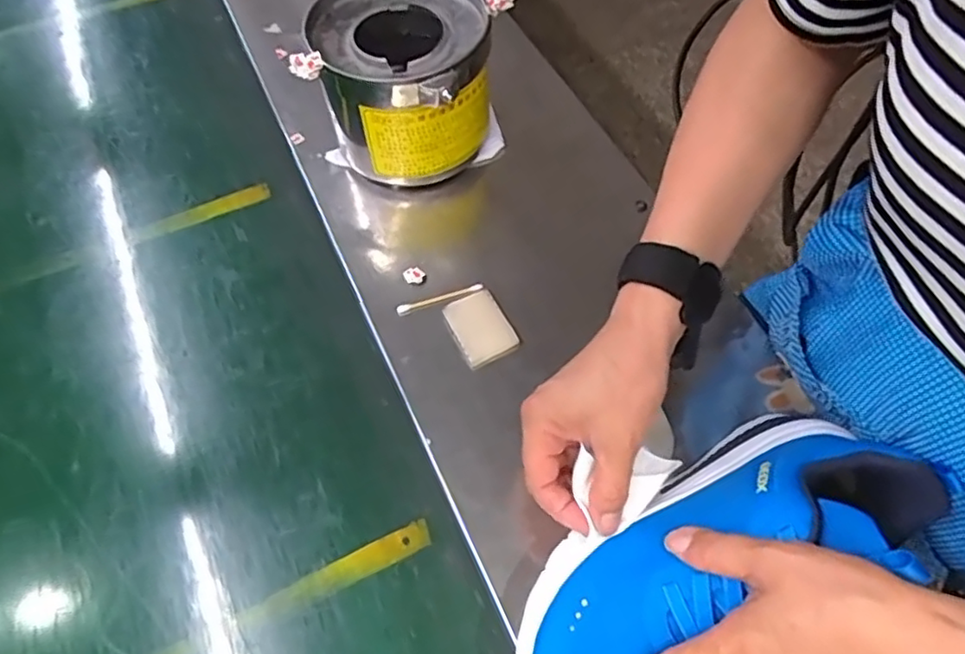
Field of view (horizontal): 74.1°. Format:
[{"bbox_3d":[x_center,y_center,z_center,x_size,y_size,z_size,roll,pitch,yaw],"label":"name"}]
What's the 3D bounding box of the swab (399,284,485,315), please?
[{"bbox_3d":[-0.033,-0.022,0.496,0.068,0.004,0.008,-17,61,-11],"label":"swab"}]

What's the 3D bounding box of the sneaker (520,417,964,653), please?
[{"bbox_3d":[0.117,0.116,0.333,0.226,0.086,0.088,-30,64,-5],"label":"sneaker"}]

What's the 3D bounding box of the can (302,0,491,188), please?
[{"bbox_3d":[-0.064,-0.199,0.545,0.141,0.133,0.140,2,60,2],"label":"can"}]

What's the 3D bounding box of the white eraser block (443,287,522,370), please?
[{"bbox_3d":[-0.002,-0.001,0.482,0.041,0.008,0.056,-25,63,-15],"label":"white eraser block"}]

